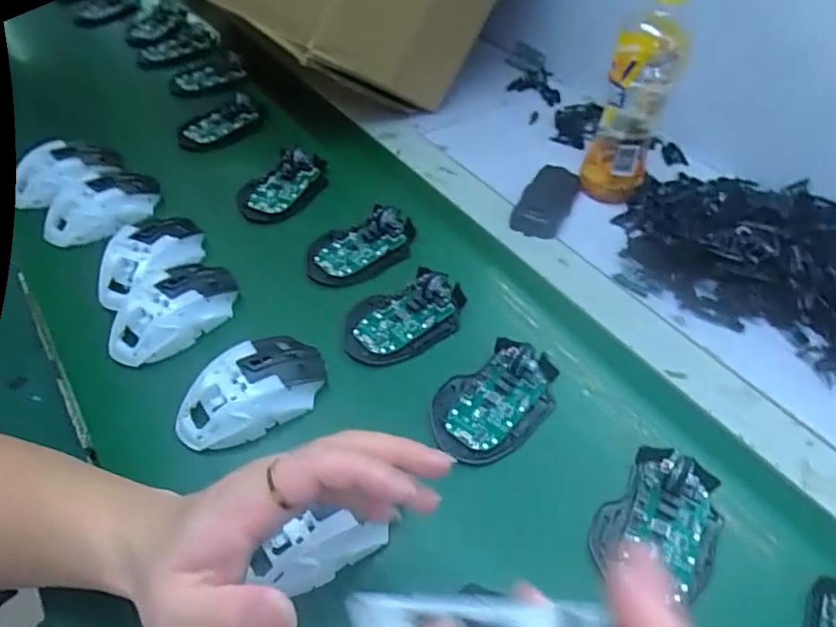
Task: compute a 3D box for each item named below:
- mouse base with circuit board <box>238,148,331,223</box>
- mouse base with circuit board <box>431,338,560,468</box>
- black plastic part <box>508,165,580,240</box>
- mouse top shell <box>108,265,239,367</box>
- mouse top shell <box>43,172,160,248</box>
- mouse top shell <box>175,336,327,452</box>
[{"bbox_3d":[-0.145,-0.145,0.628,0.078,0.020,0.118,30,58,27],"label":"mouse base with circuit board"},{"bbox_3d":[0.062,0.066,0.453,0.114,0.019,0.073,-32,54,-21],"label":"mouse base with circuit board"},{"bbox_3d":[0.141,-0.126,0.628,0.051,0.020,0.123,17,53,18],"label":"black plastic part"},{"bbox_3d":[-0.212,-0.005,0.493,0.055,0.033,0.114,34,60,29],"label":"mouse top shell"},{"bbox_3d":[-0.323,-0.112,0.585,0.066,0.034,0.117,33,59,28],"label":"mouse top shell"},{"bbox_3d":[-0.128,0.058,0.439,0.115,0.033,0.062,-30,53,-19],"label":"mouse top shell"}]

